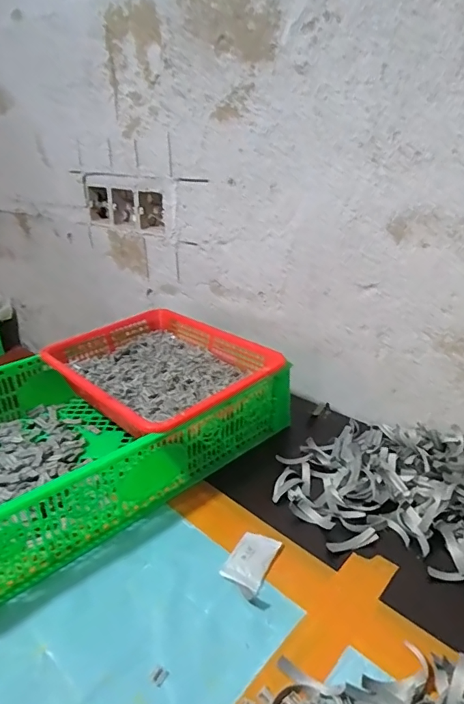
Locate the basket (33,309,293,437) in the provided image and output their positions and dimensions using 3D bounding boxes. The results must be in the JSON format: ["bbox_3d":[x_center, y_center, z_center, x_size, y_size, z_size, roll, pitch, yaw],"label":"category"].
[{"bbox_3d":[-0.100,0.030,0.675,0.301,0.076,0.250,21,33,40],"label":"basket"}]

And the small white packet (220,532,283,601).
[{"bbox_3d":[0.019,0.205,0.461,0.038,0.013,0.073,11,27,25],"label":"small white packet"}]

